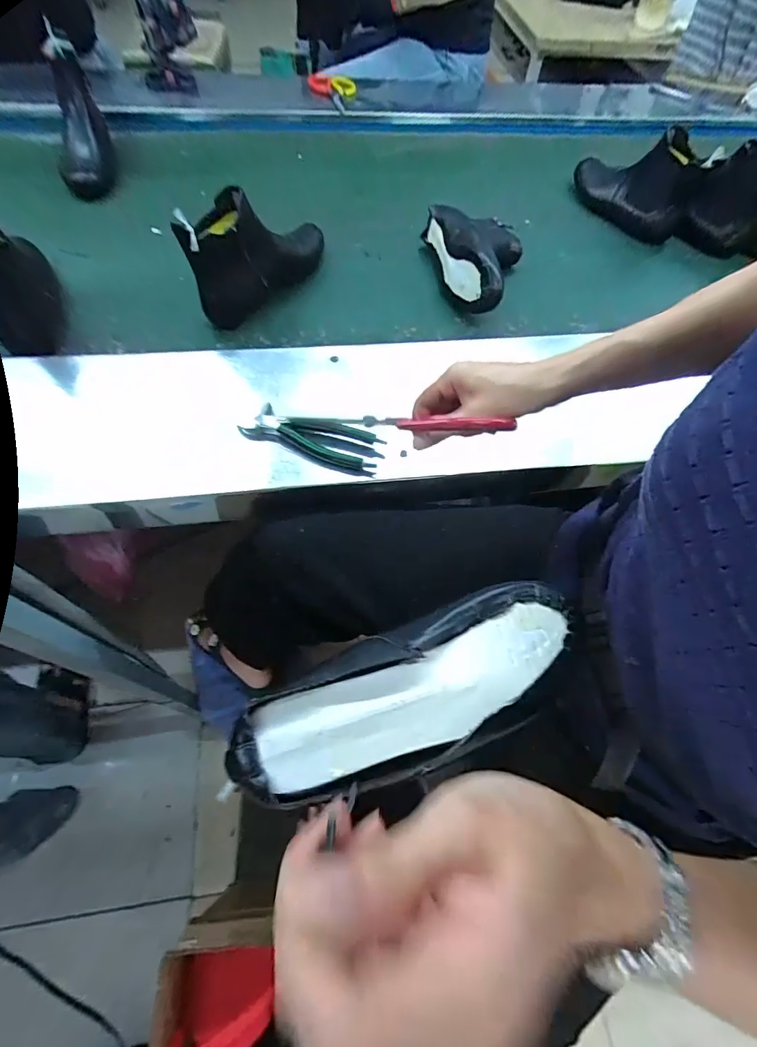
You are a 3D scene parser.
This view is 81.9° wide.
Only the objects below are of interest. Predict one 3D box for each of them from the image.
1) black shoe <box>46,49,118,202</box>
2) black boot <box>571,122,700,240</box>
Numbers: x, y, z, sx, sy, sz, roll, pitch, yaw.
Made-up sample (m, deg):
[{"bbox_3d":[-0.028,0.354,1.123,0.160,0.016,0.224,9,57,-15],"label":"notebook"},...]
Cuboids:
[{"bbox_3d":[-0.534,-0.724,0.790,0.080,0.133,0.264,-9,63,-9],"label":"black shoe"},{"bbox_3d":[0.468,-0.651,0.800,0.103,0.125,0.237,-10,63,-9],"label":"black boot"}]

